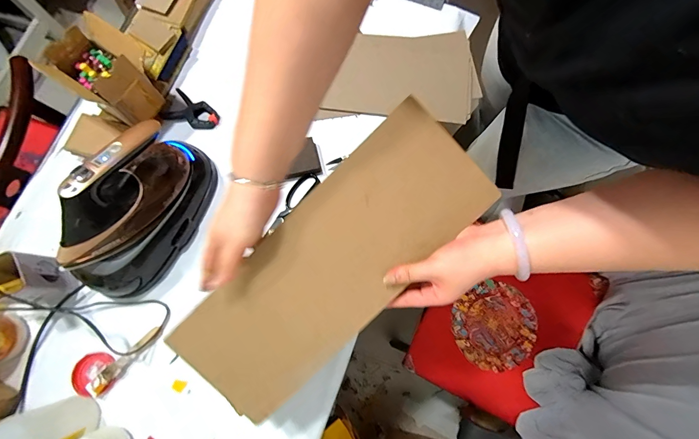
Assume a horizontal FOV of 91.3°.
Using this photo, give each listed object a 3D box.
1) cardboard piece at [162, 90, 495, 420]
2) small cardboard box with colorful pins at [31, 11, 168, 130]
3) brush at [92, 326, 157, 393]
[{"bbox_3d":[-0.023,0.058,0.430,0.427,0.014,0.163,-45,92,2],"label":"cardboard piece"},{"bbox_3d":[-0.430,-0.259,0.610,0.147,0.110,0.129,37,79,7],"label":"small cardboard box with colorful pins"},{"bbox_3d":[-0.387,0.240,0.591,0.024,0.021,0.129,42,79,8],"label":"brush"}]

